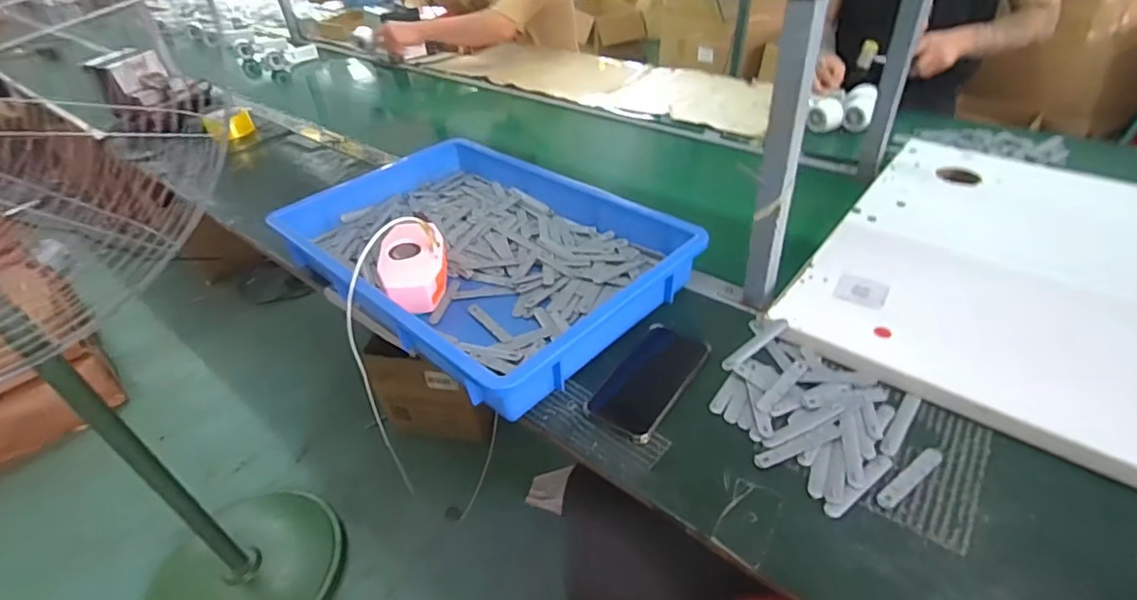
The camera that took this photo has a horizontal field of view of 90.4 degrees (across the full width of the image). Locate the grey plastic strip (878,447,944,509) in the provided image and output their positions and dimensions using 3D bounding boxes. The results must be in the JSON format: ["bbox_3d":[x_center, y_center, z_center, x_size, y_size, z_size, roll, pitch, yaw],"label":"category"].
[{"bbox_3d":[0.323,0.166,0.533,0.095,0.004,0.016,-27,44,-24],"label":"grey plastic strip"}]

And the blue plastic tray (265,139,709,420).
[{"bbox_3d":[-0.151,-0.087,0.835,0.584,0.074,0.367,29,51,35],"label":"blue plastic tray"}]

